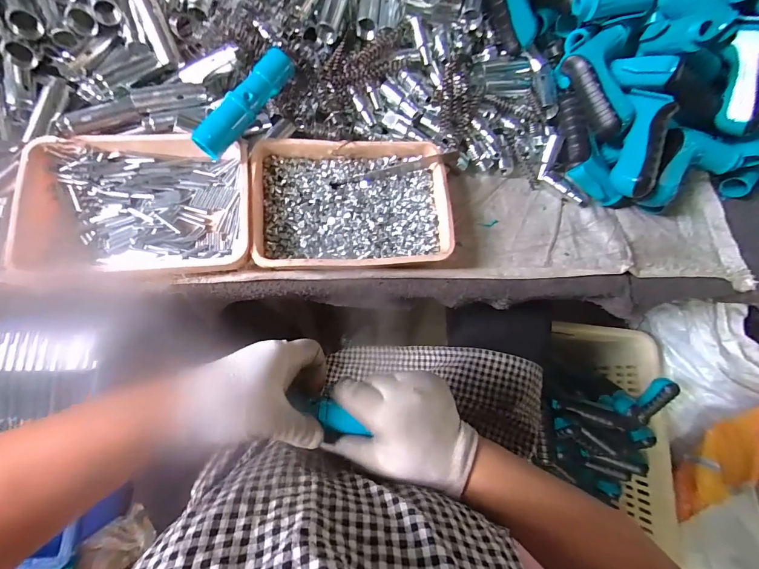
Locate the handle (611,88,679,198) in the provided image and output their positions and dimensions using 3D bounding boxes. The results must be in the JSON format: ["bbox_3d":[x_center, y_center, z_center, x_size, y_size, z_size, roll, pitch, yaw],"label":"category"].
[{"bbox_3d":[0.293,-0.158,0.398,0.035,0.032,0.121,16,74,-4],"label":"handle"}]

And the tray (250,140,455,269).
[{"bbox_3d":[-0.027,-0.085,0.374,0.201,0.035,0.138,-4,85,-8],"label":"tray"}]

